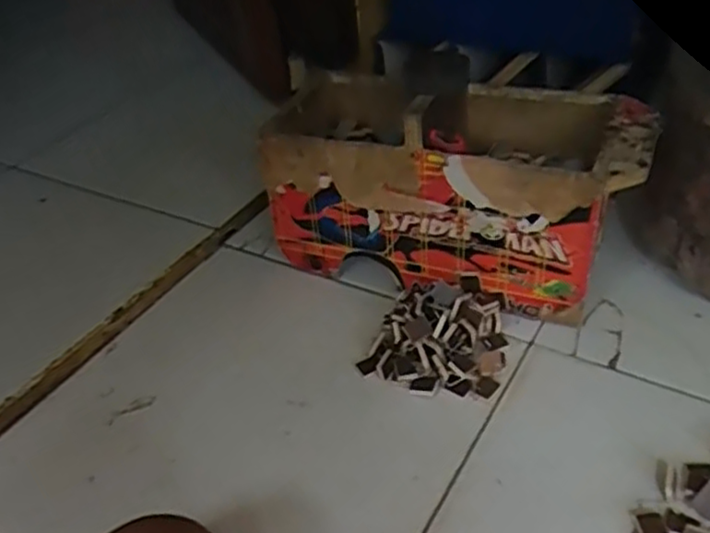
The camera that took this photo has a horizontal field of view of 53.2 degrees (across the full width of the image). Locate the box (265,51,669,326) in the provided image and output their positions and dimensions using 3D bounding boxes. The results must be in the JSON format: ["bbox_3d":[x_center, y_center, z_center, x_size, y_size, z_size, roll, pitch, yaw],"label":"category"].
[{"bbox_3d":[0.105,-0.094,0.749,0.360,0.207,0.187,12,43,22],"label":"box"}]

